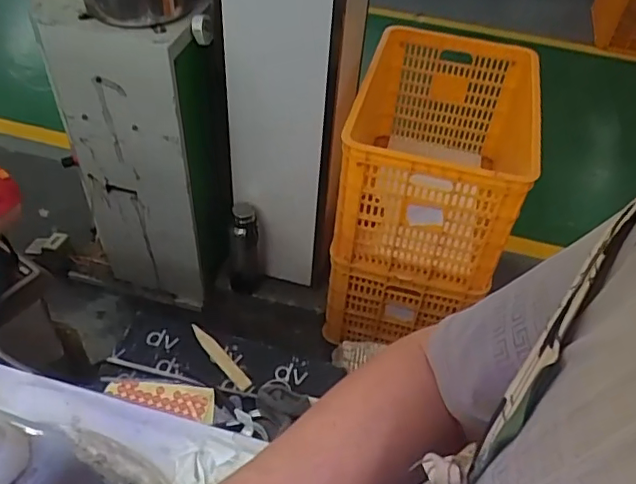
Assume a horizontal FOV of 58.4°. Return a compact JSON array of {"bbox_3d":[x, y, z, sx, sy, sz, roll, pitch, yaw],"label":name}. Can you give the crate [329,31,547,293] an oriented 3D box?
[{"bbox_3d":[0.332,-0.259,1.562,0.480,0.420,0.692,17,47,11],"label":"crate"}]

